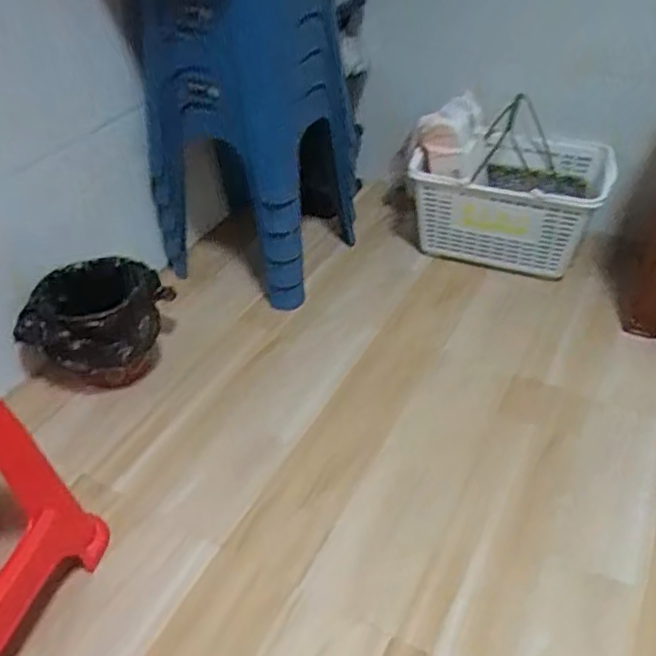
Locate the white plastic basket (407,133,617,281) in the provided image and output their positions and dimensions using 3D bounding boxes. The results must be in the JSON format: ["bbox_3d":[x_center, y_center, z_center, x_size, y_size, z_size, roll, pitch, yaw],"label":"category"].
[{"bbox_3d":[0.434,-0.301,1.522,0.419,0.262,0.299,19,45,22],"label":"white plastic basket"}]

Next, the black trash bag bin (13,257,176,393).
[{"bbox_3d":[-0.440,0.006,1.251,0.269,0.221,0.198,-5,41,-5],"label":"black trash bag bin"}]

